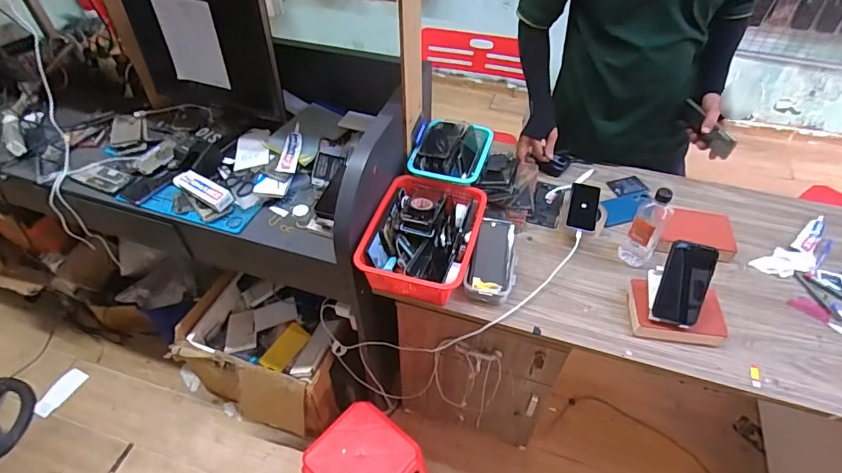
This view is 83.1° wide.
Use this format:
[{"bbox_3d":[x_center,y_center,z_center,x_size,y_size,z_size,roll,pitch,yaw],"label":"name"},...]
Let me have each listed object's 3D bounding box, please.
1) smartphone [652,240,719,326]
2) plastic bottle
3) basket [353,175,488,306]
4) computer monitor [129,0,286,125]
[{"bbox_3d":[0.476,0.085,0.861,0.078,0.150,0.013,18,16,34],"label":"smartphone"},{"bbox_3d":[0.468,-0.020,0.978,0.067,0.172,0.059,28,53,24],"label":"plastic bottle"},{"bbox_3d":[0.011,-0.009,1.019,0.216,0.091,0.280,13,48,12],"label":"basket"},{"bbox_3d":[-0.497,-0.439,1.123,0.376,0.414,0.083,16,56,12],"label":"computer monitor"}]

